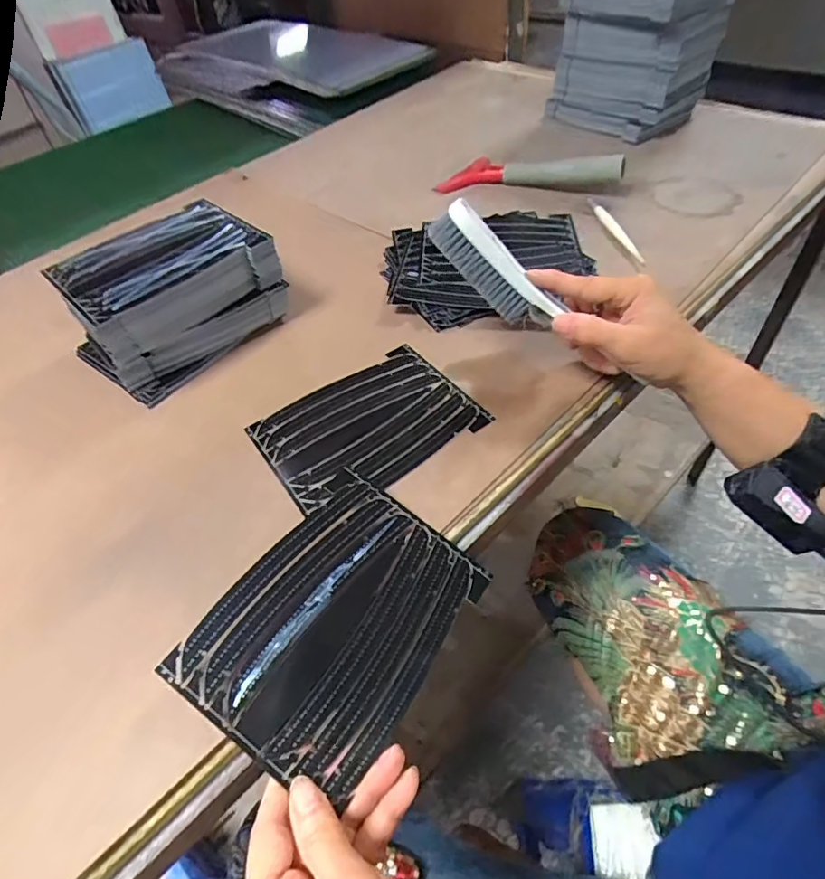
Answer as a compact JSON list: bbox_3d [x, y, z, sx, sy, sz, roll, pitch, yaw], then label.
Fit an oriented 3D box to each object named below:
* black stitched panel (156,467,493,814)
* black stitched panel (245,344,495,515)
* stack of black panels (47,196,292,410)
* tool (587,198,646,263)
[{"bbox_3d":[-0.042,0.104,0.302,0.118,0.005,0.154,37,60,7],"label":"black stitched panel"},{"bbox_3d":[-0.035,-0.013,0.408,0.157,0.007,0.122,-32,52,-20],"label":"black stitched panel"},{"bbox_3d":[-0.220,-0.132,0.477,0.174,0.085,0.125,-38,58,-24],"label":"stack of black panels"},{"bbox_3d":[0.219,-0.227,0.557,0.016,0.005,0.126,-15,50,-5],"label":"tool"}]

